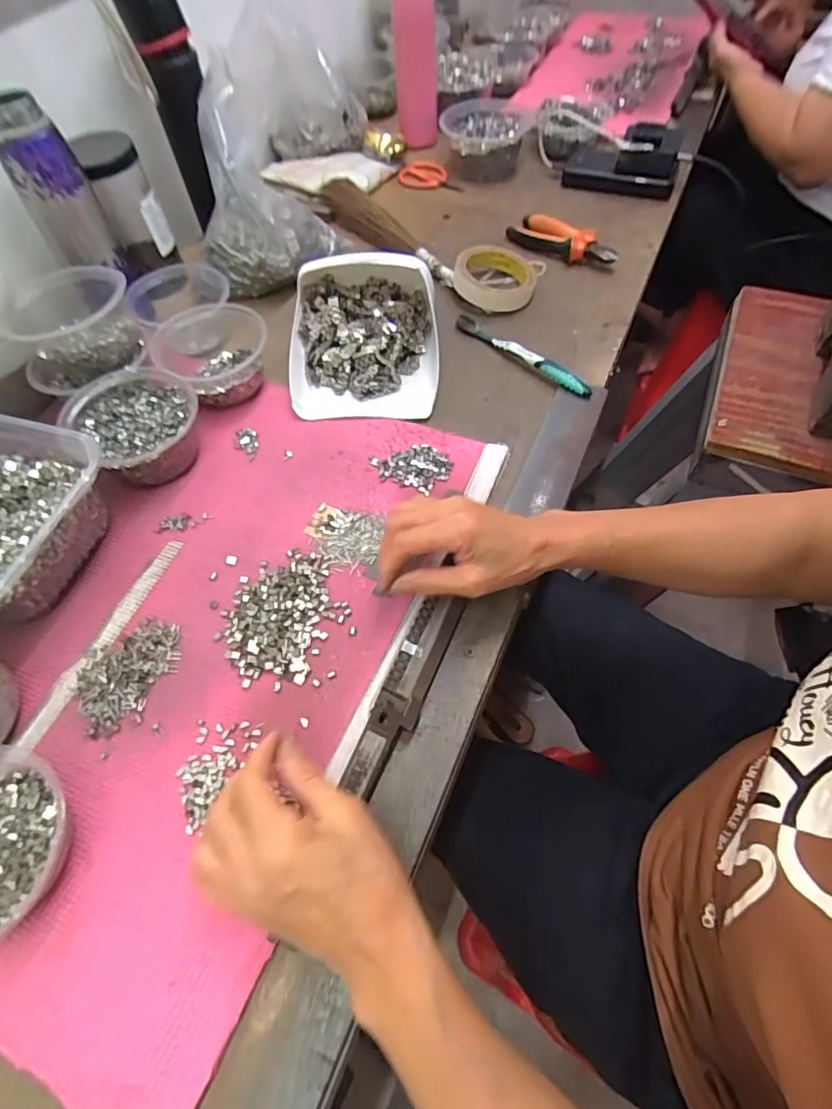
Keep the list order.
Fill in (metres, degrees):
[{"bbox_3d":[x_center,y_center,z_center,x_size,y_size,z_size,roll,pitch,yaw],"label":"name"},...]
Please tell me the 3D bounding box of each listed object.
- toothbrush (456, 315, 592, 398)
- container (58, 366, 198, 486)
[{"bbox_3d":[0.113,-0.222,0.571,0.183,0.023,0.018,39,68,24],"label":"toothbrush"},{"bbox_3d":[-0.259,-0.120,0.499,0.117,0.055,0.105,38,68,22],"label":"container"}]

